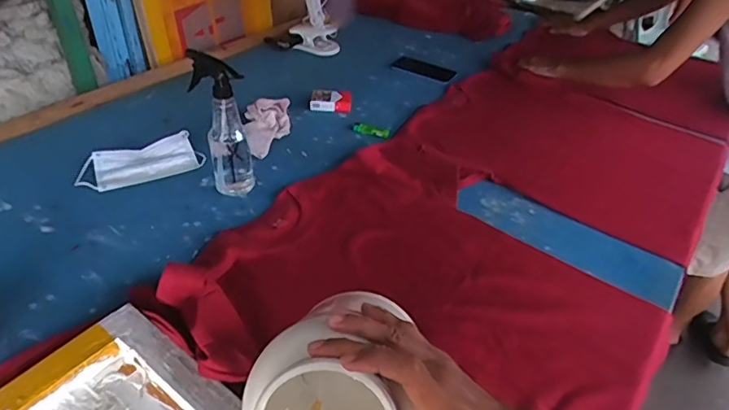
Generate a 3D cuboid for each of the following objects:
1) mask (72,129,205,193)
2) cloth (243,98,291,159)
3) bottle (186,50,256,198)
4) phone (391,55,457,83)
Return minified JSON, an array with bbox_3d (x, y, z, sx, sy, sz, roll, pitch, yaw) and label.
[{"bbox_3d":[-0.416,-0.085,0.949,0.211,0.027,0.103,-19,45,-24],"label":"mask"},{"bbox_3d":[-0.202,-0.161,1.049,0.099,0.045,0.157,-4,41,-8],"label":"cloth"},{"bbox_3d":[-0.240,-0.143,0.869,0.082,0.235,0.094,-7,41,-12],"label":"bottle"},{"bbox_3d":[0.159,-0.359,1.347,0.169,0.011,0.084,26,45,25],"label":"phone"}]

